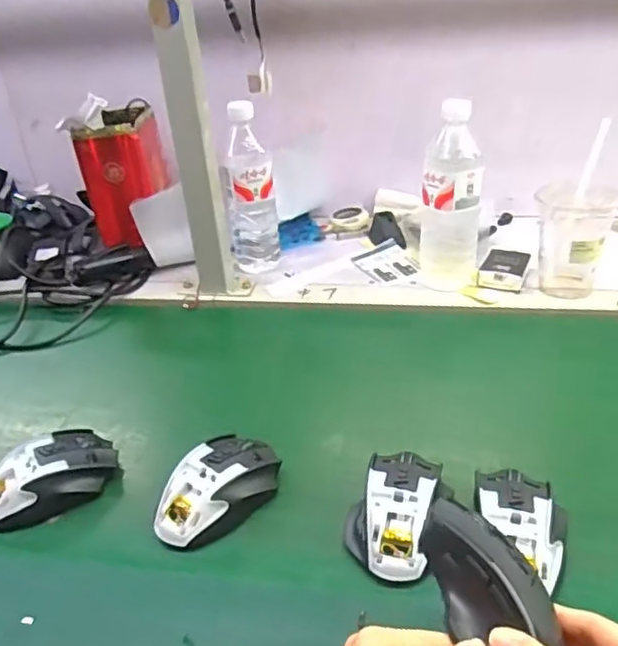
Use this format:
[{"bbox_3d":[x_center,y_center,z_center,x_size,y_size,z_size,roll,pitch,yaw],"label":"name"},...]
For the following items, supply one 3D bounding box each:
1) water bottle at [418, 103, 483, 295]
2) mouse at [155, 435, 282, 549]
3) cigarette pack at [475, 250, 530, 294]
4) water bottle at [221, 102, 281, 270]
[{"bbox_3d":[0.171,-0.147,0.753,0.070,0.220,0.057,6,33,15],"label":"water bottle"},{"bbox_3d":[-0.075,0.134,0.518,0.070,0.036,0.115,16,38,31],"label":"mouse"},{"bbox_3d":[0.249,-0.066,0.796,0.053,0.026,0.074,13,35,25],"label":"cigarette pack"},{"bbox_3d":[-0.080,-0.174,0.830,0.062,0.221,0.057,-7,32,-7],"label":"water bottle"}]

